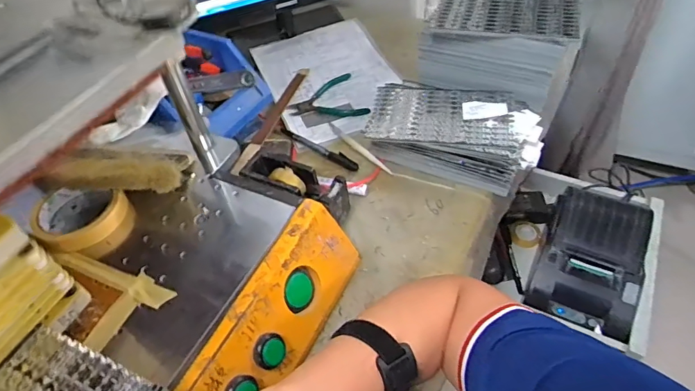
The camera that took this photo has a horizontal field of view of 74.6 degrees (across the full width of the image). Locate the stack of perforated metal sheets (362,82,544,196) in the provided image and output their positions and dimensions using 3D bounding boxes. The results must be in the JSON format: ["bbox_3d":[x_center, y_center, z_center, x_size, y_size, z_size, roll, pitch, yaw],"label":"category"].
[{"bbox_3d":[0.144,-0.091,0.633,0.232,0.059,0.149,17,53,19],"label":"stack of perforated metal sheets"}]

